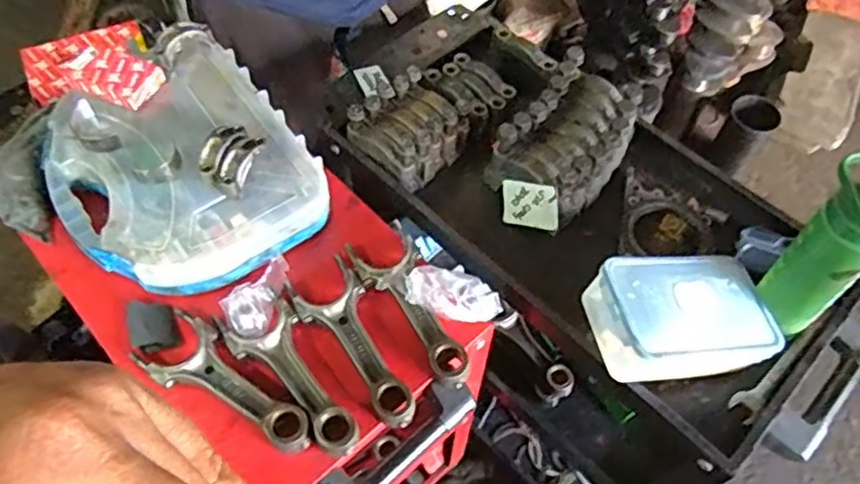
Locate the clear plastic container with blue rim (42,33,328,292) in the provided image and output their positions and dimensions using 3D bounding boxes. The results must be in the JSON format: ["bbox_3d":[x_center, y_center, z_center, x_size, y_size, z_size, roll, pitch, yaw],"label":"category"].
[{"bbox_3d":[-0.306,-0.097,0.800,0.276,0.089,0.319,-33,64,-19],"label":"clear plastic container with blue rim"}]

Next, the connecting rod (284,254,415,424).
[{"bbox_3d":[-0.085,0.108,0.726,0.075,0.029,0.215,-24,62,-15],"label":"connecting rod"}]

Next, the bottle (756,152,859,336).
[{"bbox_3d":[0.407,0.010,0.686,0.068,0.221,0.082,-38,66,-22],"label":"bottle"}]

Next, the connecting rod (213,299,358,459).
[{"bbox_3d":[-0.143,0.141,0.703,0.074,0.027,0.193,-34,65,-20],"label":"connecting rod"}]

